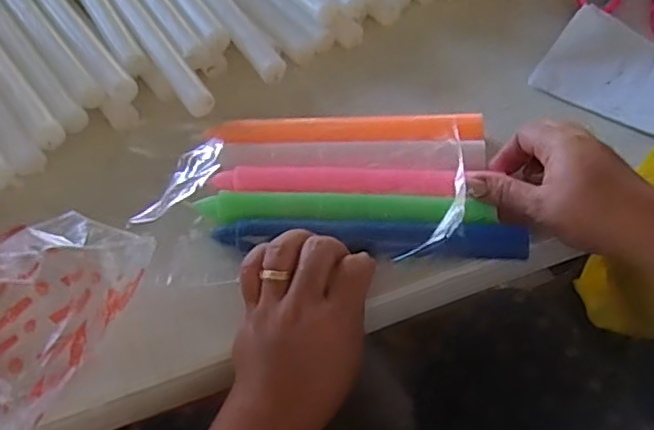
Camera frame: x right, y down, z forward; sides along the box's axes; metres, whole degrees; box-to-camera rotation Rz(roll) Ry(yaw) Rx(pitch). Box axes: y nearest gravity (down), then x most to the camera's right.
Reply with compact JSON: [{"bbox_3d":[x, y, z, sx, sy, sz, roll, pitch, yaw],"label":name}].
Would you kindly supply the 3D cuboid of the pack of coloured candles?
[{"bbox_3d":[0.001,-0.022,0.421,0.240,0.026,0.127,-4,58,2],"label":"pack of coloured candles"}]

